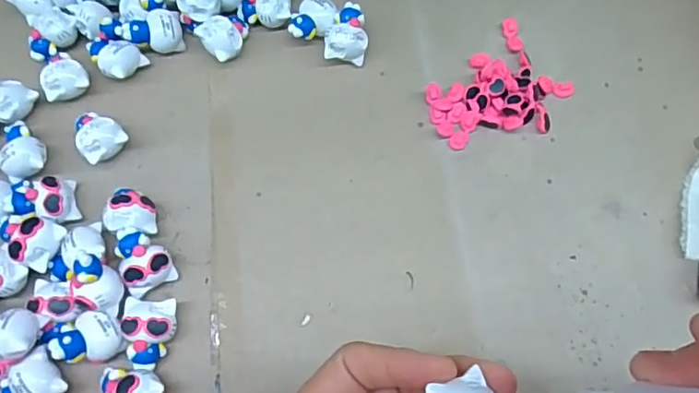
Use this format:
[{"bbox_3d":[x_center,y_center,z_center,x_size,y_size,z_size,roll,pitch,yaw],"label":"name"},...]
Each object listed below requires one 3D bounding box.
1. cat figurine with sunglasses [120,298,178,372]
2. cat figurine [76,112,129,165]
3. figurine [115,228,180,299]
[{"bbox_3d":[-0.099,0.068,0.282,0.025,0.021,0.033,-2,69,0],"label":"cat figurine with sunglasses"},{"bbox_3d":[-0.145,-0.034,0.325,0.031,0.018,0.025,39,74,15],"label":"cat figurine"},{"bbox_3d":[-0.107,0.033,0.296,0.024,0.023,0.030,-31,71,-11],"label":"figurine"}]

